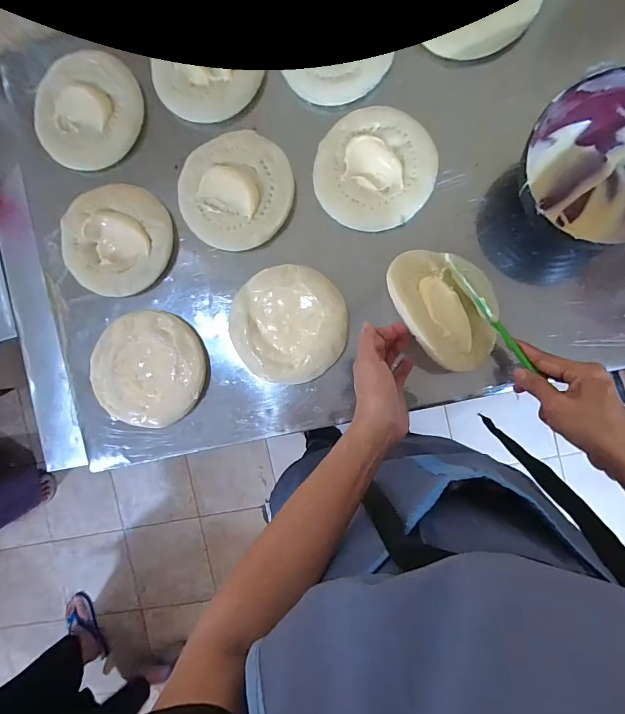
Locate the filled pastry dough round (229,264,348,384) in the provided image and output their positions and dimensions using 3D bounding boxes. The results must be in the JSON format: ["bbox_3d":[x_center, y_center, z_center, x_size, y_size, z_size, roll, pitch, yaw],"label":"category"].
[{"bbox_3d":[-0.030,-0.041,0.482,0.144,0.026,0.140,0,94,6],"label":"filled pastry dough round"}]

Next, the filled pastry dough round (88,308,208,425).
[{"bbox_3d":[-0.216,0.016,0.500,0.143,0.022,0.148,10,95,5],"label":"filled pastry dough round"}]

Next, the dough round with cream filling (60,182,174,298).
[{"bbox_3d":[-0.261,-0.156,0.497,0.144,0.023,0.142,0,94,6],"label":"dough round with cream filling"}]

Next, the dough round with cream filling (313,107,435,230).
[{"bbox_3d":[0.076,-0.229,0.461,0.140,0.015,0.141,0,94,6],"label":"dough round with cream filling"}]

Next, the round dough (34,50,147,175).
[{"bbox_3d":[-0.297,-0.325,0.500,0.131,0.014,0.147,36,97,2],"label":"round dough"}]

